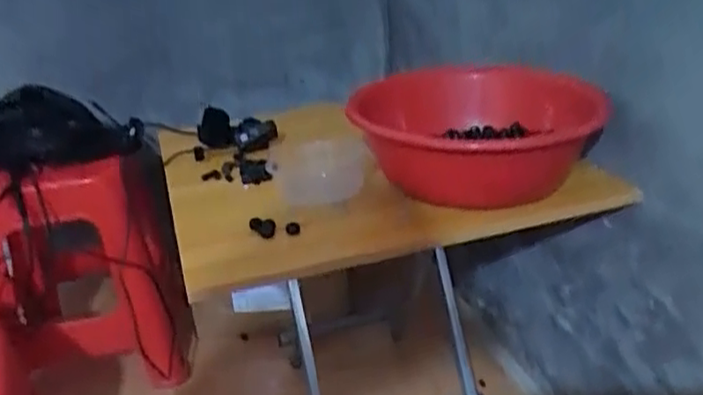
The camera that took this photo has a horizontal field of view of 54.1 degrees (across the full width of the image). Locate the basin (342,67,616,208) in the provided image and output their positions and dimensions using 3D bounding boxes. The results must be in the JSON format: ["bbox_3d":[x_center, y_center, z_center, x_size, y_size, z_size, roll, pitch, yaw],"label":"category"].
[{"bbox_3d":[0.173,-0.084,1.046,0.334,0.163,0.353,-11,25,-12],"label":"basin"}]

